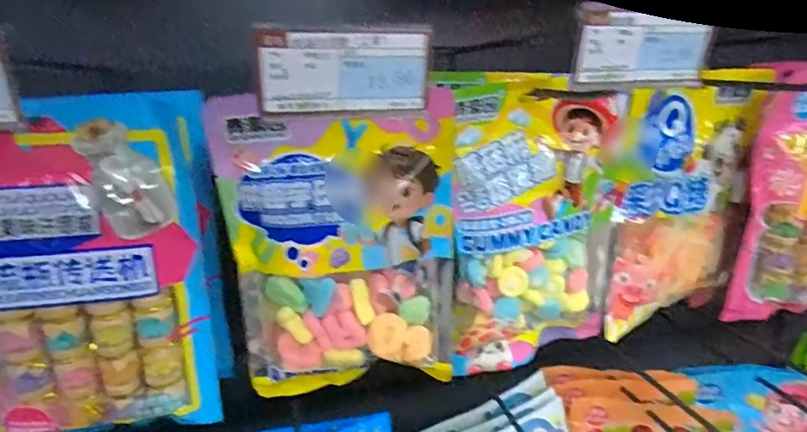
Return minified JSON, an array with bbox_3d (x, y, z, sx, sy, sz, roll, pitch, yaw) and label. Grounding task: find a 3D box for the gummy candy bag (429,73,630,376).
[{"bbox_3d":[0.110,0.009,0.424,0.154,0.235,0.022,-9,20,-20],"label":"gummy candy bag"}]

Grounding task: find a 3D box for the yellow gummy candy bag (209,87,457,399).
[{"bbox_3d":[-0.044,0.030,0.384,0.161,0.214,0.029,-5,18,-6],"label":"yellow gummy candy bag"}]

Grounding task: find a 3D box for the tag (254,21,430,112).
[{"bbox_3d":[-0.027,-0.068,0.243,0.077,0.038,0.007,-4,28,-10],"label":"tag"}]

